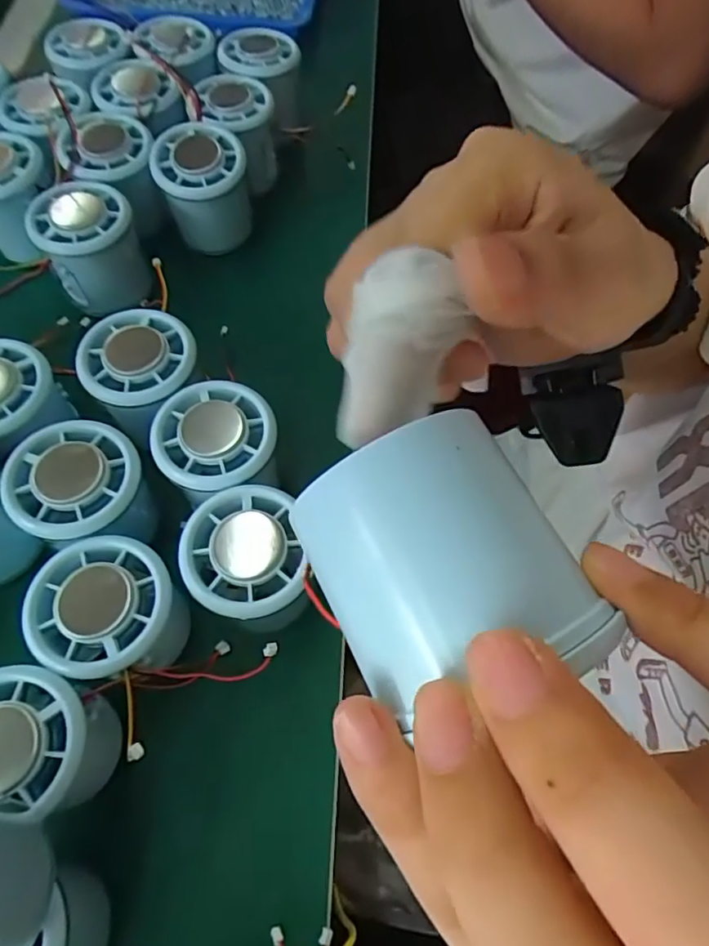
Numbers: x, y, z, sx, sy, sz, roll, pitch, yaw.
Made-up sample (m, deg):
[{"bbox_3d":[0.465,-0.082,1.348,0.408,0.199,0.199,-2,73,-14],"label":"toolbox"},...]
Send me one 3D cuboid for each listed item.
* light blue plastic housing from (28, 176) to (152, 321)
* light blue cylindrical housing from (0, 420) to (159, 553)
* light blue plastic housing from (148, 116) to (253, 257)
[{"bbox_3d":[-0.158,-0.137,0.342,0.053,0.052,0.054,-20,65,-11],"label":"light blue plastic housing"},{"bbox_3d":[-0.126,0.011,0.267,0.055,0.050,0.056,0,63,-1],"label":"light blue cylindrical housing"},{"bbox_3d":[-0.098,-0.184,0.369,0.056,0.060,0.063,-13,64,-8],"label":"light blue plastic housing"}]

